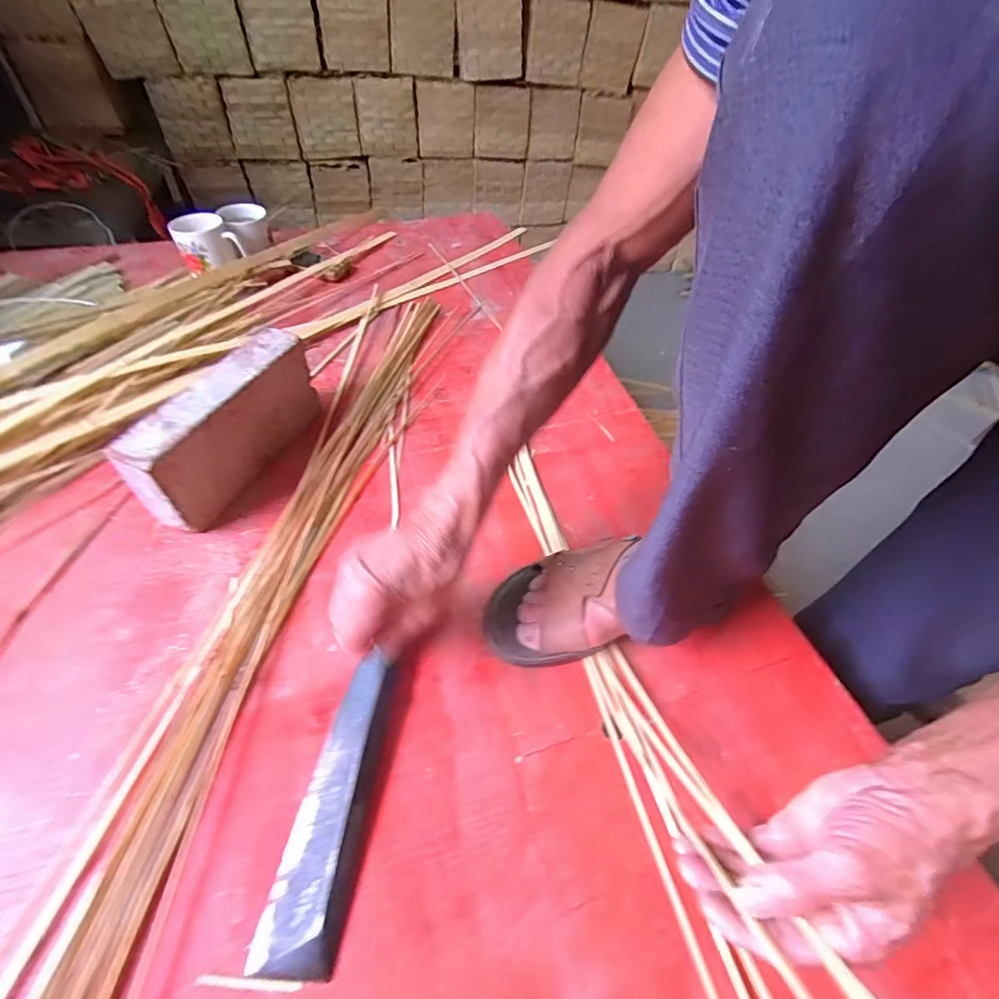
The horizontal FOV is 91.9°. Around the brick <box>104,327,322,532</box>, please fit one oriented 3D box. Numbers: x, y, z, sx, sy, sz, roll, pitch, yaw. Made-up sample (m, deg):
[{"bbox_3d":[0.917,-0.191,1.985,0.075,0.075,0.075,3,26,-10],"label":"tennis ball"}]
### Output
[{"bbox_3d":[-0.287,-0.080,0.526,0.058,0.109,0.226,19,51,9],"label":"brick"}]

